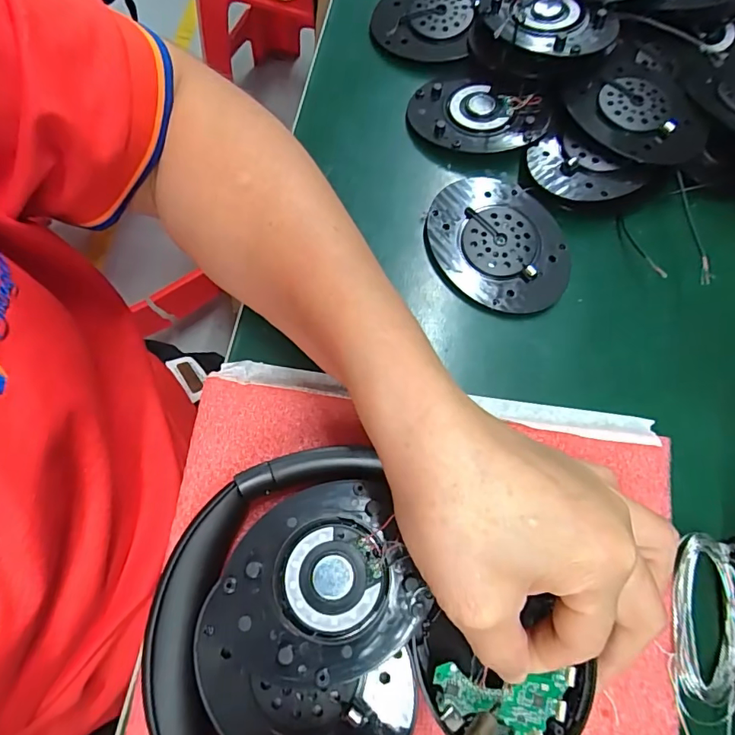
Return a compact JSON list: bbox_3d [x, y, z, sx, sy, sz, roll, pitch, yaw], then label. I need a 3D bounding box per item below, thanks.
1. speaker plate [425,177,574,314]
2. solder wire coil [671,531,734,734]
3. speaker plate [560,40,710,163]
[{"bbox_3d":[0.075,-0.070,0.271,0.082,0.011,0.069,36,77,9],"label":"speaker plate"},{"bbox_3d":[0.153,0.126,0.212,0.034,0.008,0.097,4,74,0],"label":"solder wire coil"},{"bbox_3d":[0.158,-0.153,0.279,0.076,0.010,0.080,-1,69,2],"label":"speaker plate"}]

